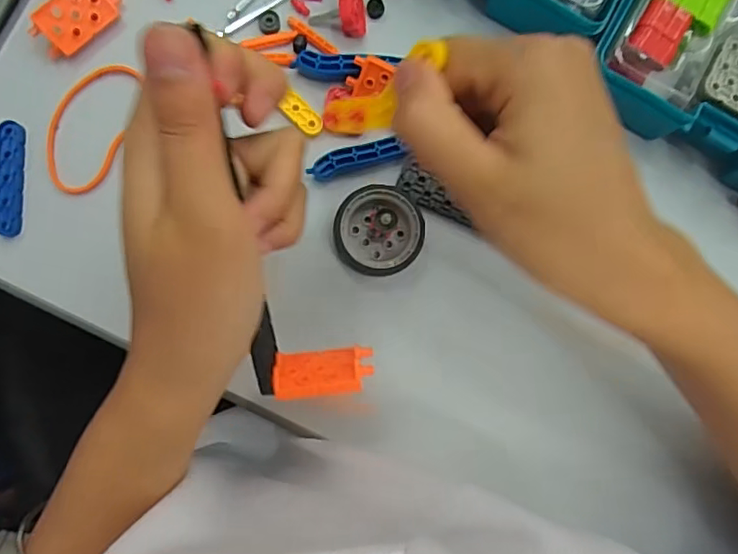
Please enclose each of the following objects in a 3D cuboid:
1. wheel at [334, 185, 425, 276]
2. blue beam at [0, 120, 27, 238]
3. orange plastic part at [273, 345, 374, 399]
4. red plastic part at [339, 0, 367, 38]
[{"bbox_3d":[0.005,-0.025,0.315,0.047,0.020,0.047,0,87,-4],"label":"wheel"},{"bbox_3d":[-0.195,-0.053,0.308,0.013,0.007,0.062,-1,87,-4],"label":"blue beam"},{"bbox_3d":[-0.021,0.040,0.255,0.044,0.027,0.010,-7,125,-4],"label":"orange plastic part"},{"bbox_3d":[-0.009,-0.150,0.317,0.016,0.024,0.026,-3,88,-5],"label":"red plastic part"}]

